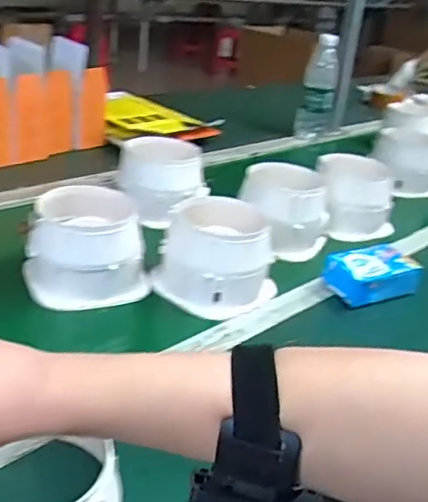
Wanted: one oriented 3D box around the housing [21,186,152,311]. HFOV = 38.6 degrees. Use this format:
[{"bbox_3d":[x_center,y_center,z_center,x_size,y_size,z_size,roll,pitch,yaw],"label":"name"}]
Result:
[{"bbox_3d":[-0.147,-0.009,0.723,0.139,0.100,0.129,3,27,-9],"label":"housing"}]

